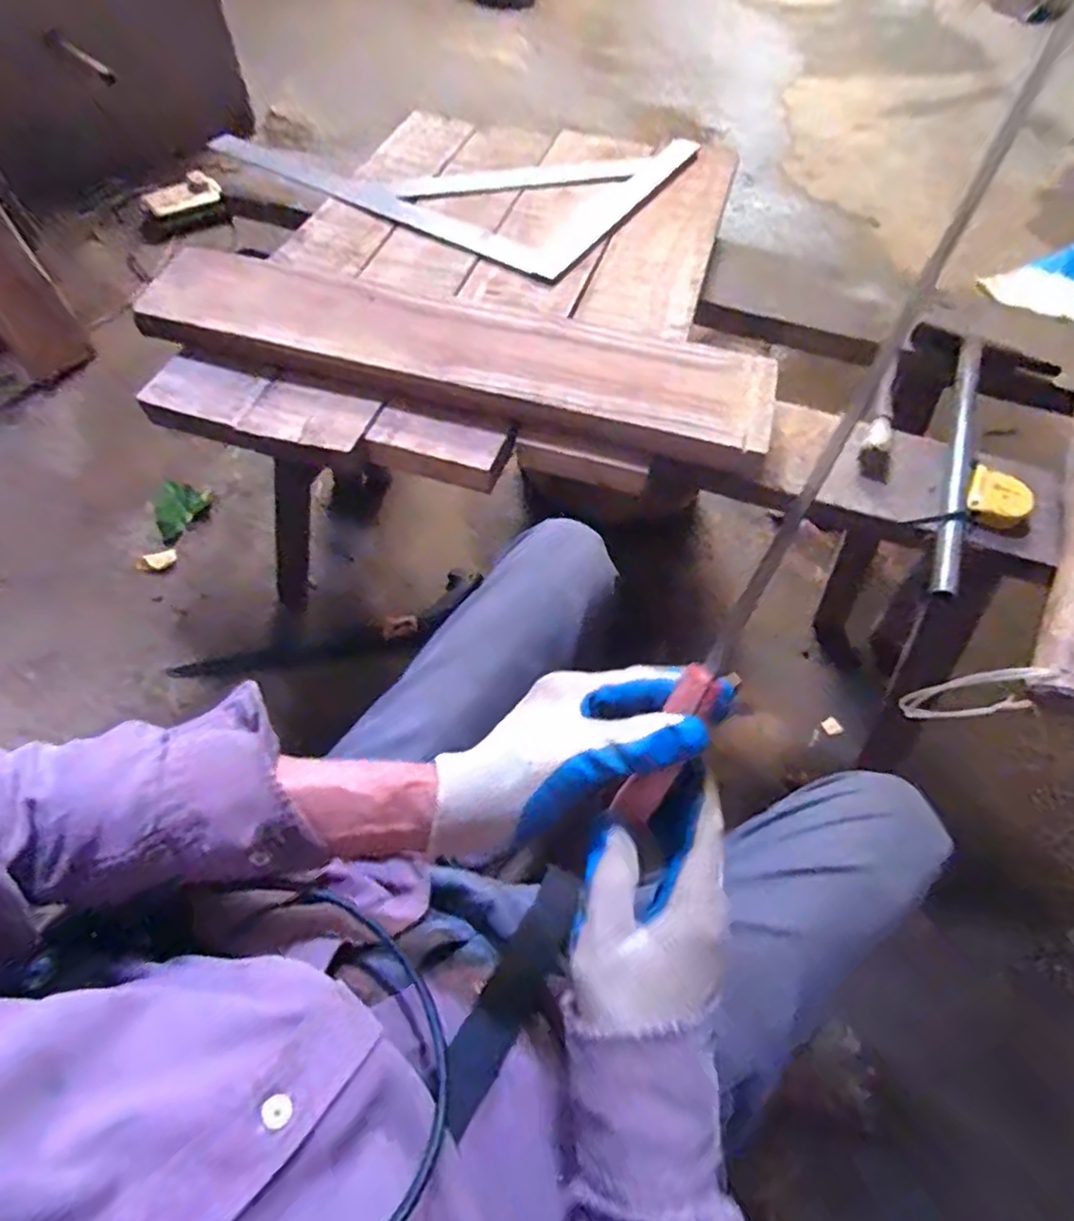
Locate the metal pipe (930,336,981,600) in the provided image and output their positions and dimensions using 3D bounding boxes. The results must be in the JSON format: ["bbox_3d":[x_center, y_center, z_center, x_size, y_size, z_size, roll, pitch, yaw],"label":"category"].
[{"bbox_3d":[0.437,-0.165,0.662,0.022,0.021,0.400,21,61,13],"label":"metal pipe"}]

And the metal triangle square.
[{"bbox_3d":[-0.146,-0.669,0.928,0.621,0.015,0.373,28,63,16],"label":"metal triangle square"}]

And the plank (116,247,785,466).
[{"bbox_3d":[-0.094,-0.275,0.676,0.655,0.043,0.141,15,60,9],"label":"plank"}]

